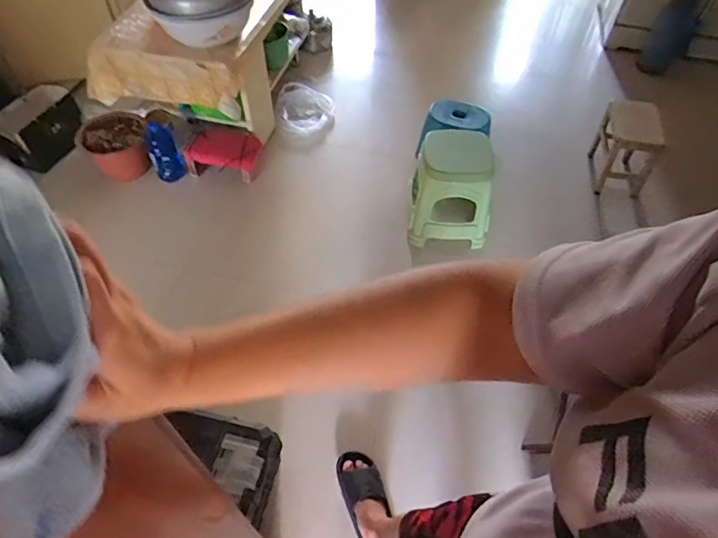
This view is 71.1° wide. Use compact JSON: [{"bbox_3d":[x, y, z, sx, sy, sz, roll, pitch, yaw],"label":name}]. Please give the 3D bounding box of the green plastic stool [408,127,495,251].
[{"bbox_3d":[0.333,-0.286,1.747,0.268,0.319,0.280,10,55,9],"label":"green plastic stool"}]

